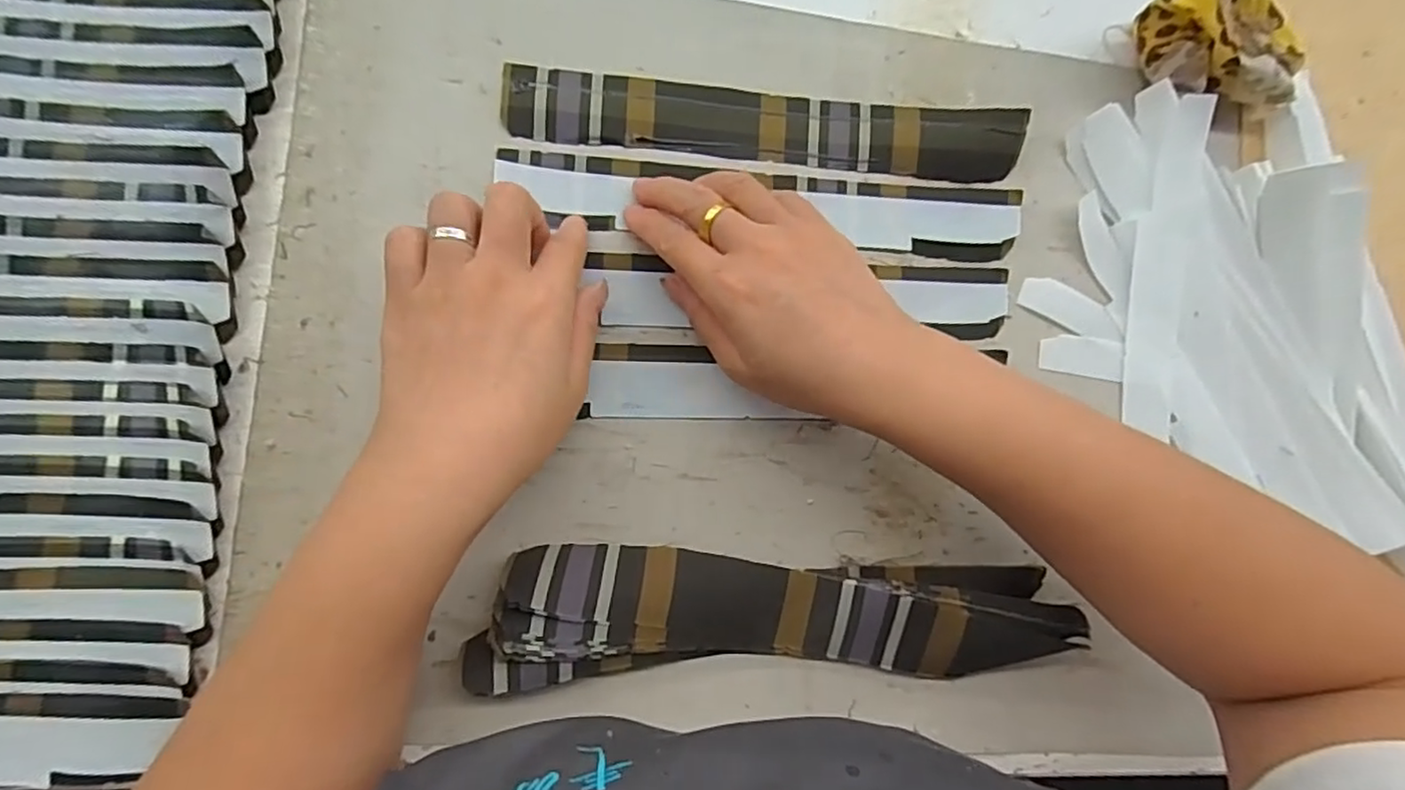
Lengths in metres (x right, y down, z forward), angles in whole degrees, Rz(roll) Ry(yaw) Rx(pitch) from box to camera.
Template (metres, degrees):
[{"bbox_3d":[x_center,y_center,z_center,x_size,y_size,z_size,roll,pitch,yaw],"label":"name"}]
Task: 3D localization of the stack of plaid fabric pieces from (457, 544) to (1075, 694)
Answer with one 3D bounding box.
[{"bbox_3d":[0.036,0.100,0.295,0.260,0.033,0.054,3,87,-8],"label":"stack of plaid fabric pieces"}]

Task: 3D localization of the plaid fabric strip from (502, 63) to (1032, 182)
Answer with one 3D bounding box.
[{"bbox_3d":[0.035,-0.134,0.328,0.257,0.009,0.036,3,90,-7],"label":"plaid fabric strip"}]

